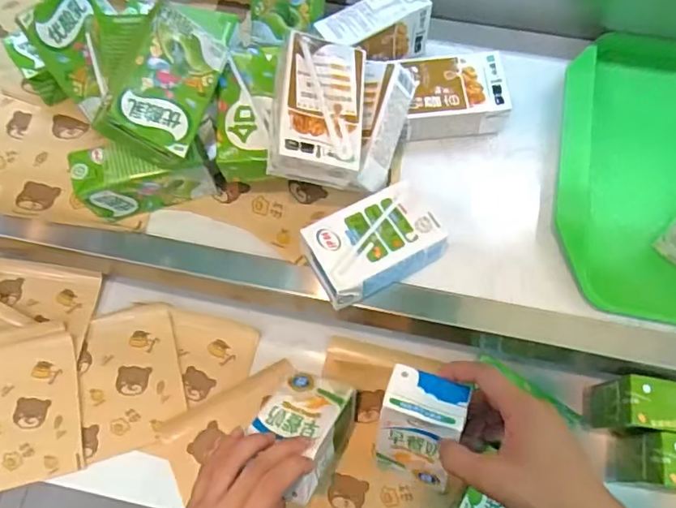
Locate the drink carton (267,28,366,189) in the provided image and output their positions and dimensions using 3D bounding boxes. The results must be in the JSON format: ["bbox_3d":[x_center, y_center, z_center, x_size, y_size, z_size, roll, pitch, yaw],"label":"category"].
[{"bbox_3d":[-0.017,-0.111,0.446,0.073,0.042,0.109,6,74,-17],"label":"drink carton"}]

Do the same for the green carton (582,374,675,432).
[{"bbox_3d":[0.267,0.134,0.490,0.069,0.082,0.043,6,68,4],"label":"green carton"}]

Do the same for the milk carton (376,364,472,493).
[{"bbox_3d":[0.065,0.145,0.460,0.061,0.101,0.045,7,41,4],"label":"milk carton"}]

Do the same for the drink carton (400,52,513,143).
[{"bbox_3d":[0.107,-0.149,0.529,0.094,0.037,0.068,-7,68,-1],"label":"drink carton"}]

